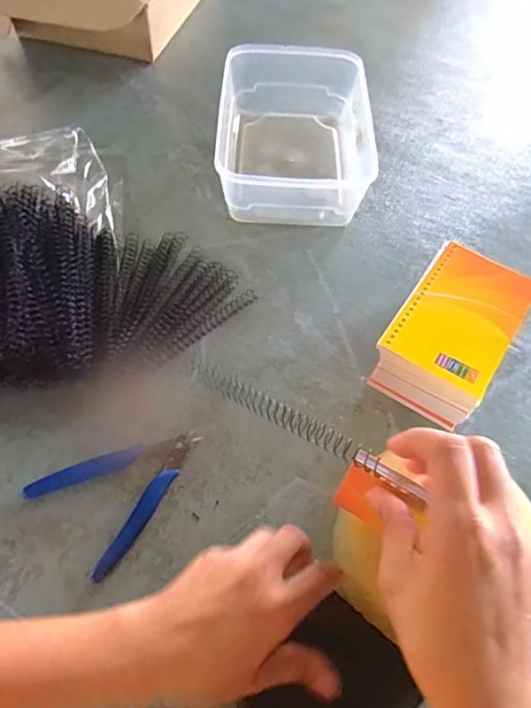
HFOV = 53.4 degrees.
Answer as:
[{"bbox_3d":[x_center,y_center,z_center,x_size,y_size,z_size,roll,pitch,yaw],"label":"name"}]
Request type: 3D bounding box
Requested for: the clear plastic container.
[{"bbox_3d":[0.031,-0.248,0.587,0.155,0.070,0.220,3,56,-2],"label":"clear plastic container"}]

